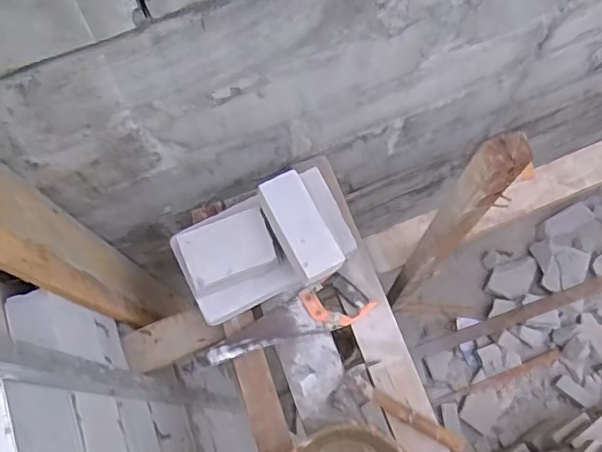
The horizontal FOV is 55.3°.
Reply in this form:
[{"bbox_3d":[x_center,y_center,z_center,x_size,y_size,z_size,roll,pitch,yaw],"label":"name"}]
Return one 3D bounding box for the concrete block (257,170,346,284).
[{"bbox_3d":[0.002,0.005,1.064,0.092,0.081,0.199,-23,73,-6],"label":"concrete block"}]

